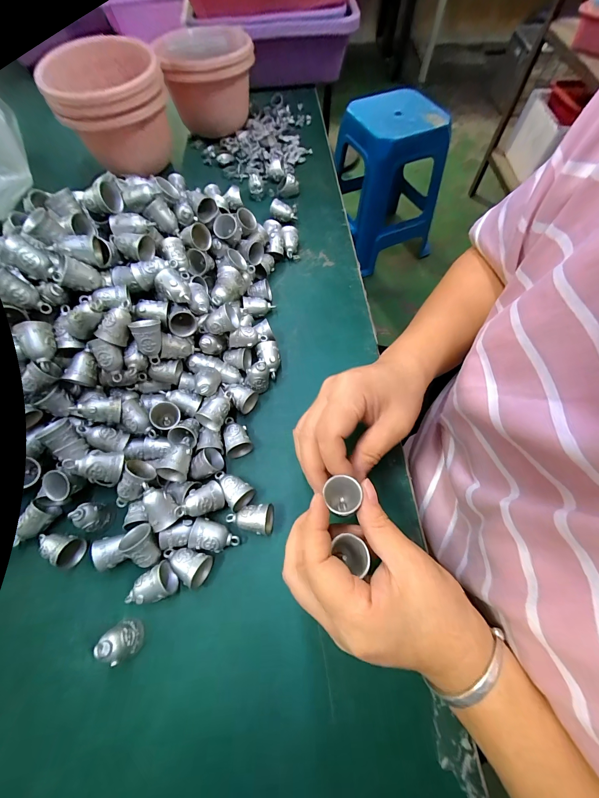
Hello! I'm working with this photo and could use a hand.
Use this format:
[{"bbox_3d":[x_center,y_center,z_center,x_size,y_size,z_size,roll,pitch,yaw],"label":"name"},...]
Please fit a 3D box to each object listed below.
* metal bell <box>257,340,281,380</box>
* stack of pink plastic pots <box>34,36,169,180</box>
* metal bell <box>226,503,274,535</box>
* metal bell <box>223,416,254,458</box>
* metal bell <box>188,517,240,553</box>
[{"bbox_3d":[-0.031,-0.040,0.318,0.023,0.024,0.033,-11,64,-3],"label":"metal bell"},{"bbox_3d":[-0.258,-0.413,0.437,0.139,0.119,0.169,-19,64,-7],"label":"stack of pink plastic pots"},{"bbox_3d":[-0.041,0.101,0.253,0.038,0.021,0.023,-8,64,-2],"label":"metal bell"},{"bbox_3d":[-0.061,0.033,0.285,0.024,0.024,0.037,-24,65,-9],"label":"metal bell"},{"bbox_3d":[-0.068,0.111,0.248,0.037,0.021,0.022,6,64,5],"label":"metal bell"}]

